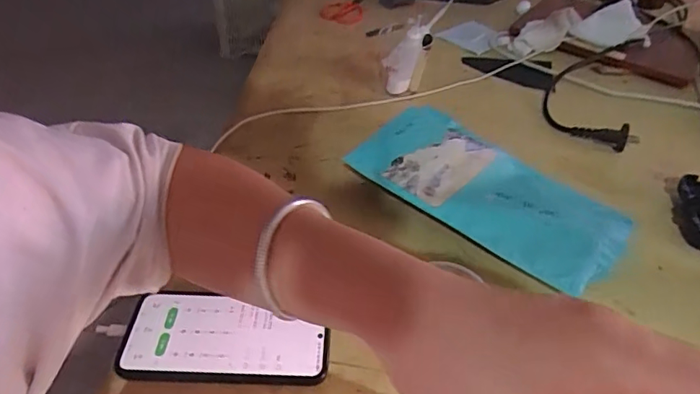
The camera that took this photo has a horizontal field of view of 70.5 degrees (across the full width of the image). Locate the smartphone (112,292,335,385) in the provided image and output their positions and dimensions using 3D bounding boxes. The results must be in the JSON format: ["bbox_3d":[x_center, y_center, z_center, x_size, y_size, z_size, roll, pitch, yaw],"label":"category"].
[{"bbox_3d":[-0.098,0.111,0.394,0.159,0.014,0.070,2,43,-1],"label":"smartphone"}]

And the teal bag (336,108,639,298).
[{"bbox_3d":[0.144,-0.011,0.505,0.257,0.019,0.163,33,43,19],"label":"teal bag"}]

